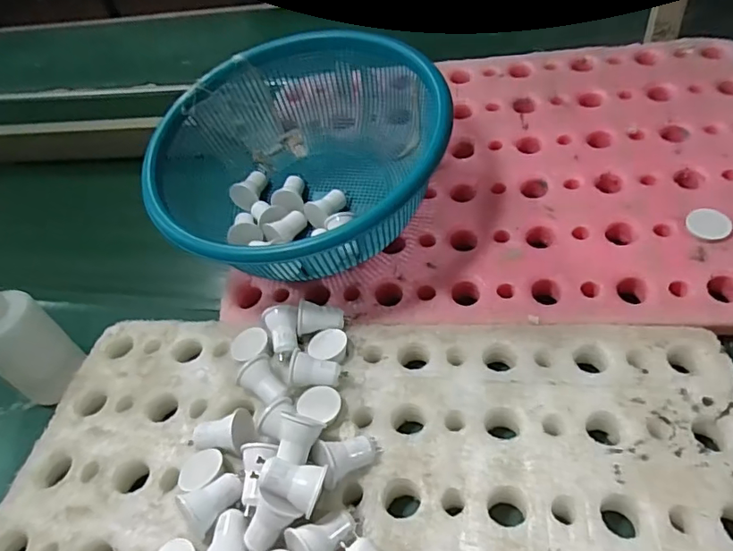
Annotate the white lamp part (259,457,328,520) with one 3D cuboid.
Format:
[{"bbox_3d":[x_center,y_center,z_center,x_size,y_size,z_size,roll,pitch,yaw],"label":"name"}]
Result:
[{"bbox_3d":[-0.047,0.137,0.341,0.040,0.028,0.029,15,51,23],"label":"white lamp part"}]

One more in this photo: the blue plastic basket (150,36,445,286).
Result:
[{"bbox_3d":[-0.073,-0.116,0.515,0.278,0.135,0.254,-24,47,-13],"label":"blue plastic basket"}]

